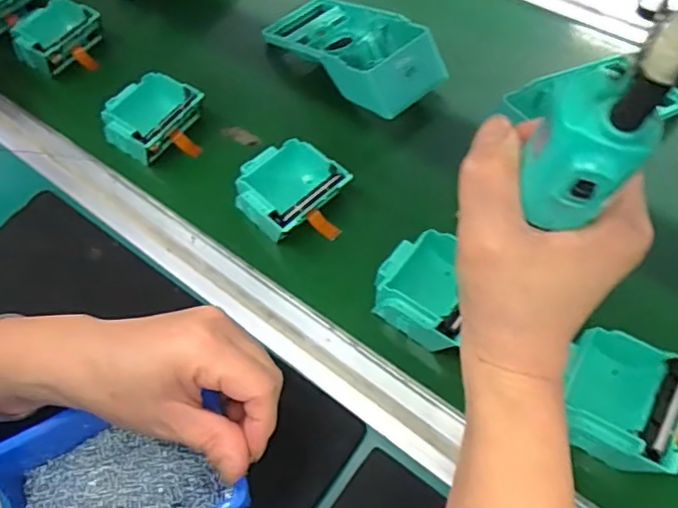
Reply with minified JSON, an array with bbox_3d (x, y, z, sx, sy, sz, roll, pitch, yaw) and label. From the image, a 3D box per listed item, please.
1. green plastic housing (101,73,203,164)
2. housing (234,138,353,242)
[{"bbox_3d":[-0.170,-0.125,0.525,0.072,0.043,0.068,26,63,19],"label":"green plastic housing"},{"bbox_3d":[-0.041,-0.052,0.476,0.076,0.041,0.072,-36,62,-18],"label":"housing"}]

